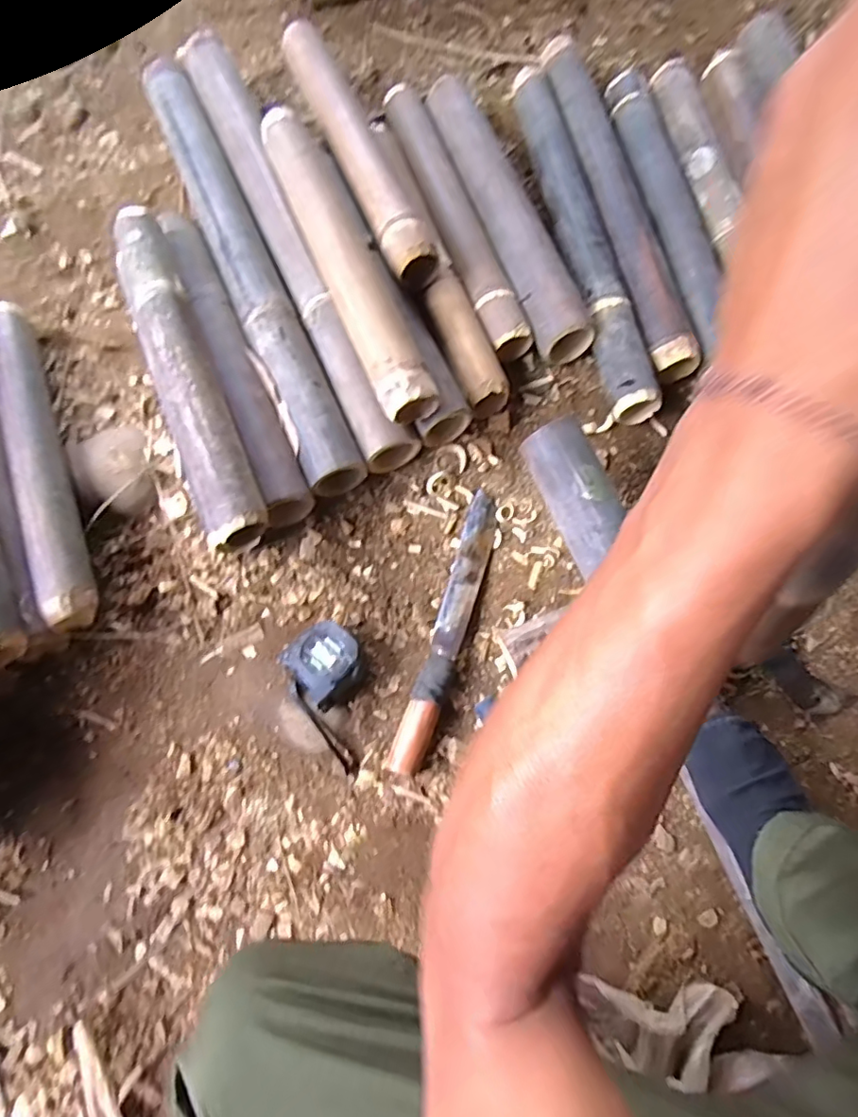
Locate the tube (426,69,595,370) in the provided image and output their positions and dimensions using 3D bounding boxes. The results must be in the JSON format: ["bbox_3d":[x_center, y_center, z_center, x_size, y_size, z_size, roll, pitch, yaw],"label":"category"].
[{"bbox_3d":[0.105,-0.491,0.756,0.071,0.054,0.479,-19,76,-5],"label":"tube"}]

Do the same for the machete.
[{"bbox_3d":[0.026,0.077,0.646,0.039,0.031,0.341,17,76,4],"label":"machete"}]

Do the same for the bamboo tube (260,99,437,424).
[{"bbox_3d":[-0.107,-0.375,0.676,0.067,0.067,0.465,-22,76,-6],"label":"bamboo tube"}]

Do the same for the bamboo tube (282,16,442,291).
[{"bbox_3d":[-0.100,-0.564,0.730,0.069,0.050,0.465,-23,76,-6],"label":"bamboo tube"}]

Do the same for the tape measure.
[{"bbox_3d":[-0.101,0.151,0.617,0.089,0.052,0.156,-33,78,-8],"label":"tape measure"}]

